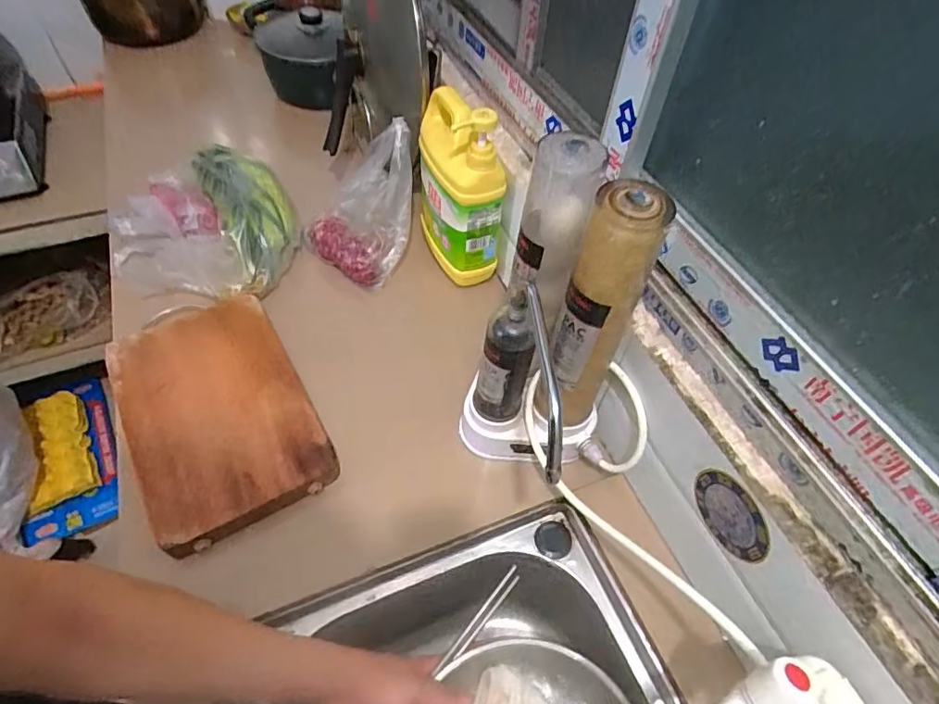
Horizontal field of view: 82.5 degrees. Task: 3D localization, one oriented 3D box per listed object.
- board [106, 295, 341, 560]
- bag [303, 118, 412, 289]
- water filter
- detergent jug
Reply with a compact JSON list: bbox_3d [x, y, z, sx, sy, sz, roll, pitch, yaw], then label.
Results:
[{"bbox_3d":[-0.278,0.058,0.587,0.178,0.028,0.281,-26,59,-21],"label":"board"},{"bbox_3d":[-0.131,-0.203,0.732,0.132,0.209,0.055,34,16,16],"label":"bag"},{"bbox_3d":[0.076,-0.013,0.492,0.119,0.316,0.112,29,57,17],"label":"water filter"},{"bbox_3d":[-0.016,-0.211,0.676,0.065,0.226,0.135,-17,56,-15],"label":"detergent jug"}]

